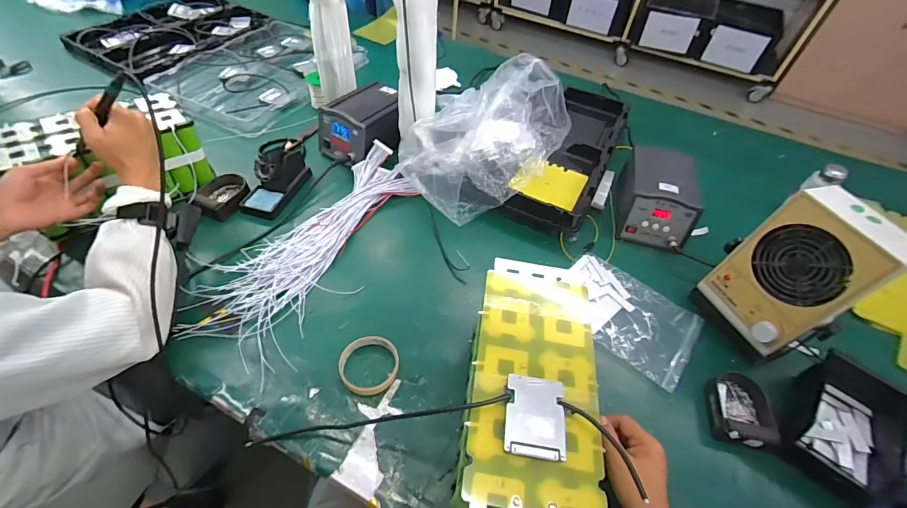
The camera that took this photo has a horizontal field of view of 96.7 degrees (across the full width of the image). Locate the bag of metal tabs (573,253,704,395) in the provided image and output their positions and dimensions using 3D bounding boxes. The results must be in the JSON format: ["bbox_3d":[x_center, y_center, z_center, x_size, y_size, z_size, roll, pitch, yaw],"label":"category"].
[{"bbox_3d":[0.296,0.101,0.694,0.222,0.014,0.167,34,56,20],"label":"bag of metal tabs"}]

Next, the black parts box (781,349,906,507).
[{"bbox_3d":[0.551,0.239,0.574,0.116,0.069,0.180,37,57,22],"label":"black parts box"}]

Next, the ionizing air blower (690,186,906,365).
[{"bbox_3d":[0.505,0.042,0.608,0.122,0.247,0.160,-18,55,-19],"label":"ionizing air blower"}]

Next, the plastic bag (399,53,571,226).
[{"bbox_3d":[0.054,-0.245,0.757,0.228,0.222,0.285,38,58,23],"label":"plastic bag"}]

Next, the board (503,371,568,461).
[{"bbox_3d":[0.086,0.168,0.422,0.060,0.005,0.080,9,51,2],"label":"board"}]

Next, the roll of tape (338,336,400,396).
[{"bbox_3d":[-0.122,0.161,0.585,0.084,0.026,0.079,3,51,-3],"label":"roll of tape"}]

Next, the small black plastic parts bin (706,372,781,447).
[{"bbox_3d":[0.420,0.224,0.594,0.081,0.034,0.108,14,51,5],"label":"small black plastic parts bin"}]

